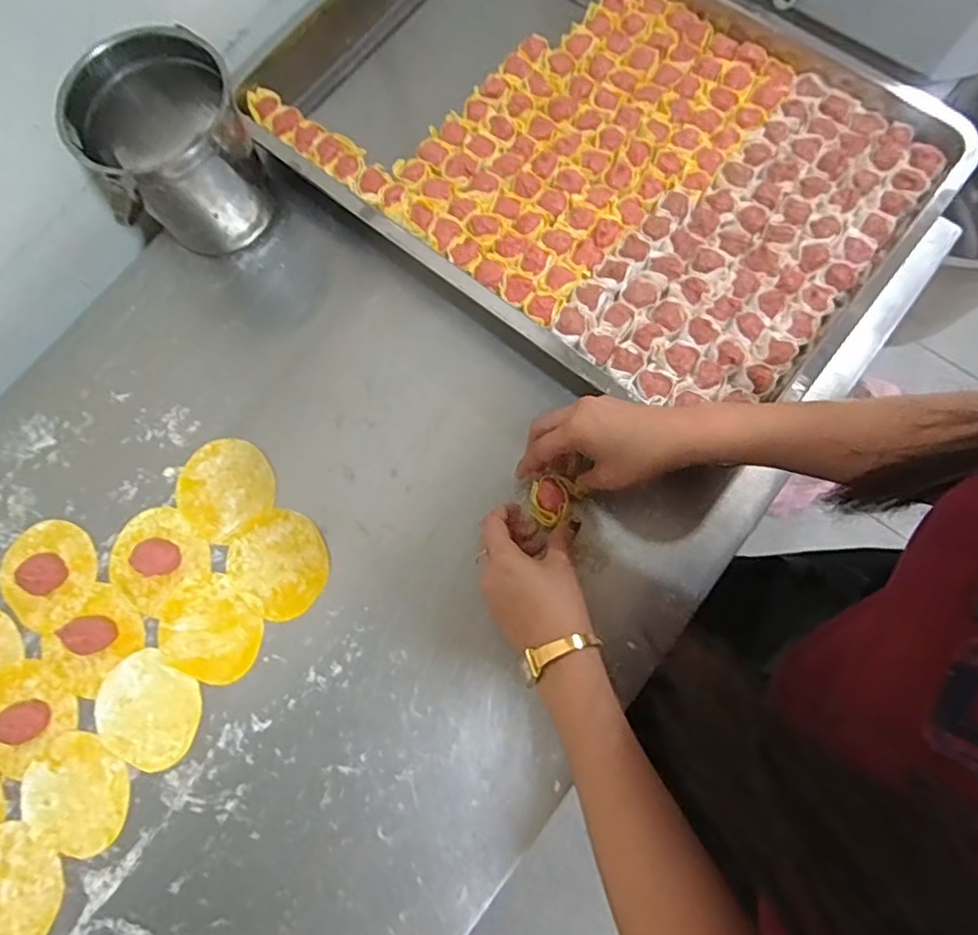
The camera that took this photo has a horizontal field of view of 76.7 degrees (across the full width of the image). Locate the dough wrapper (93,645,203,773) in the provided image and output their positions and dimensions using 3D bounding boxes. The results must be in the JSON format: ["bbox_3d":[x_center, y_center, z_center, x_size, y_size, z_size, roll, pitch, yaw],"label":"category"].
[{"bbox_3d":[-0.274,0.195,0.498,0.089,0.004,0.076,33,79,10],"label":"dough wrapper"}]

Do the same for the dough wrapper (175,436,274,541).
[{"bbox_3d":[-0.230,0.016,0.538,0.082,0.004,0.079,0,75,2],"label":"dough wrapper"}]

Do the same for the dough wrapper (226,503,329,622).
[{"bbox_3d":[-0.176,0.080,0.521,0.085,0.004,0.080,0,75,2],"label":"dough wrapper"}]

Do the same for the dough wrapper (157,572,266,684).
[{"bbox_3d":[-0.228,0.132,0.510,0.085,0.004,0.078,0,75,2],"label":"dough wrapper"}]

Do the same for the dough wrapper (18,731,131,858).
[{"bbox_3d":[-0.323,0.256,0.485,0.089,0.004,0.077,31,78,9],"label":"dough wrapper"}]

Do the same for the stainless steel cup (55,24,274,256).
[{"bbox_3d":[-0.264,-0.266,0.541,0.133,0.146,0.105,-34,77,-7],"label":"stainless steel cup"}]

